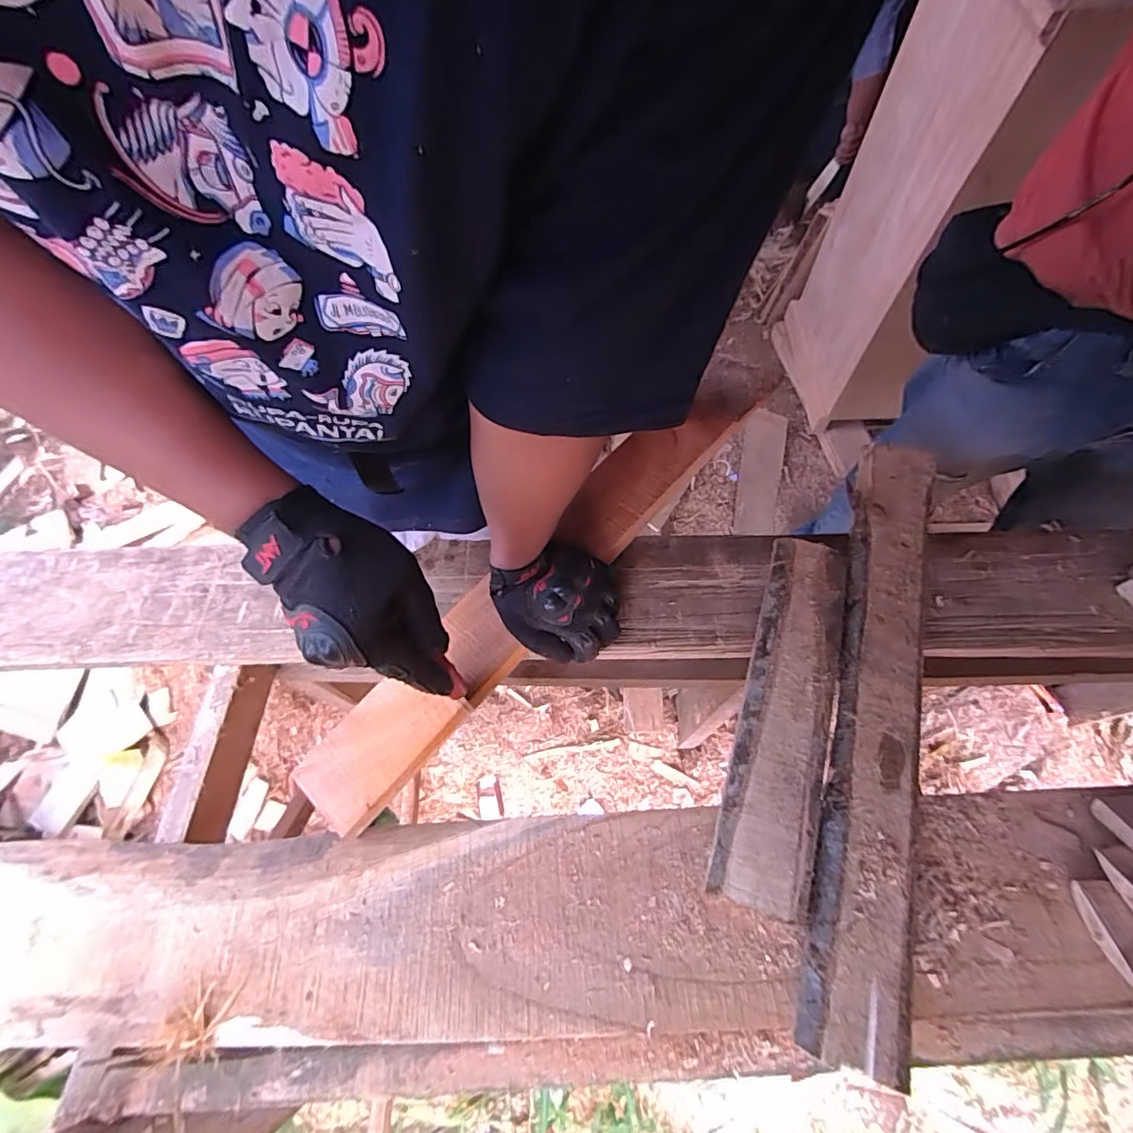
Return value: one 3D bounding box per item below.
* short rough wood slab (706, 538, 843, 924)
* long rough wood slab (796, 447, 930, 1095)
[{"bbox_3d":[0.234,0.139,0.547,0.085,0.025,0.387,18,65,9],"label":"short rough wood slab"},{"bbox_3d":[0.330,0.118,0.550,0.085,0.035,0.647,17,65,9],"label":"long rough wood slab"}]

